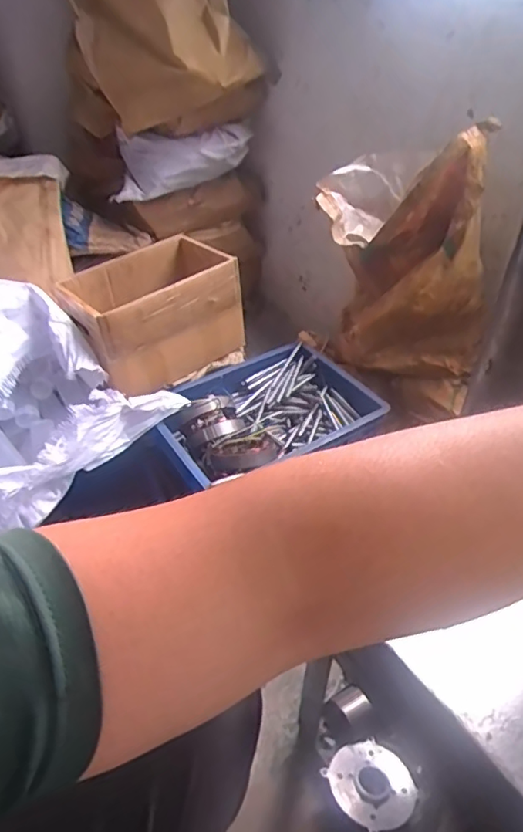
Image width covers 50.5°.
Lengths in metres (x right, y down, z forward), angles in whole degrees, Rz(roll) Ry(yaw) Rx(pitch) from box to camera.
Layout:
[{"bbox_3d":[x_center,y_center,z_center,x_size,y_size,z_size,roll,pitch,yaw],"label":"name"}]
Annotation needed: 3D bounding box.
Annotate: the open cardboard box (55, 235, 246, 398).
[{"bbox_3d":[-0.225,-0.208,1.135,0.325,0.196,0.211,-25,46,-27],"label":"open cardboard box"}]

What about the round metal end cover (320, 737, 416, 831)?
[{"bbox_3d":[0.158,0.529,0.798,0.117,0.014,0.121,2,28,-1],"label":"round metal end cover"}]

